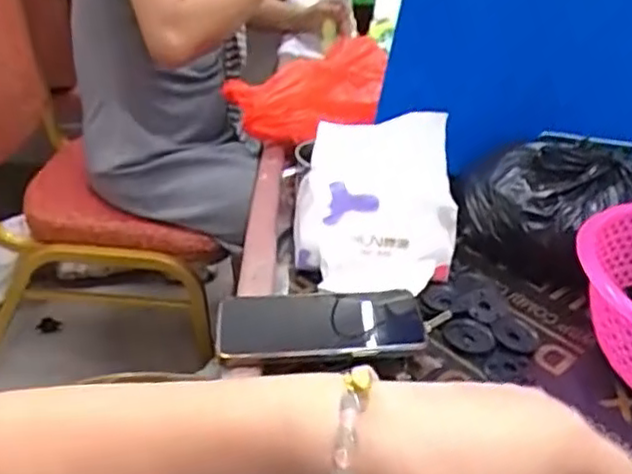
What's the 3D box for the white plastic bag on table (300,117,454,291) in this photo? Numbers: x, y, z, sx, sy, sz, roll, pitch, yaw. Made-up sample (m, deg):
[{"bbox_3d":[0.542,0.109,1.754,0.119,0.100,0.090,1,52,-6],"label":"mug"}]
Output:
[{"bbox_3d":[0.059,-0.038,0.629,0.141,0.127,0.137,8,31,1],"label":"white plastic bag on table"}]

